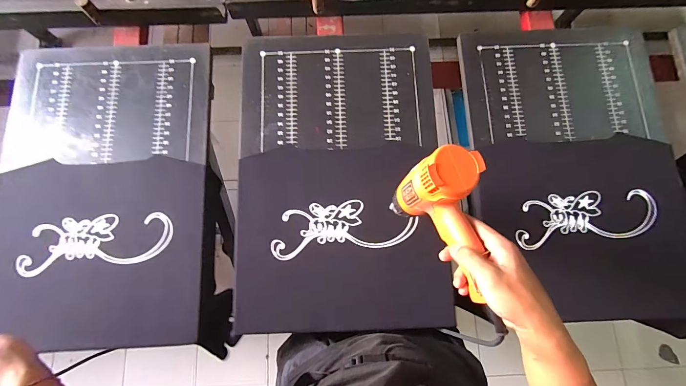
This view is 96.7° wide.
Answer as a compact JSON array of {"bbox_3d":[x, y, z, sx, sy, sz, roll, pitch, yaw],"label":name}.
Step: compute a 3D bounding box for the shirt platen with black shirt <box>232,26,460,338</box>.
[{"bbox_3d":[-0.008,-0.045,0.597,0.386,0.020,0.581,-2,78,-1],"label":"shirt platen with black shirt"}]

